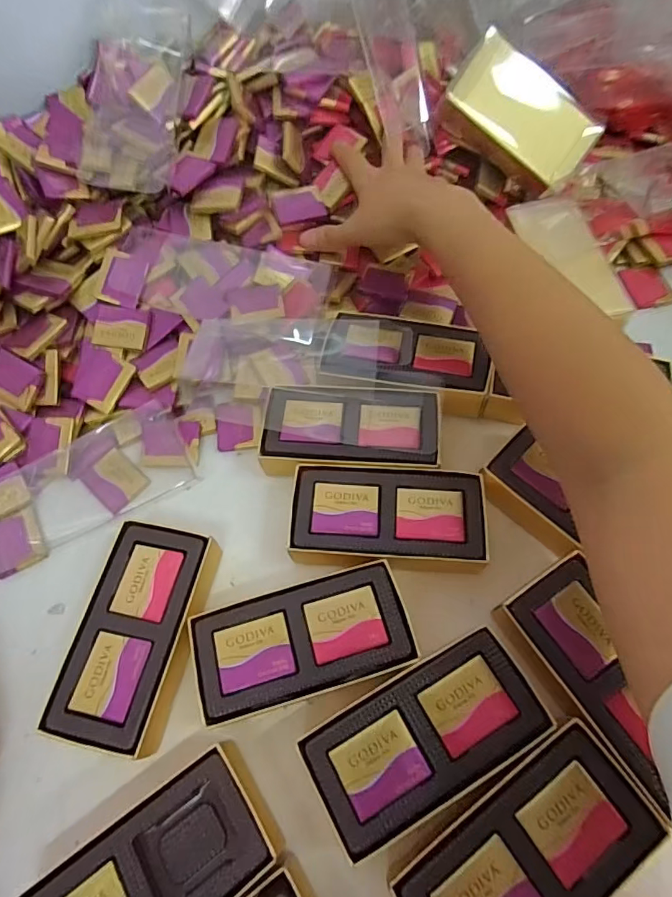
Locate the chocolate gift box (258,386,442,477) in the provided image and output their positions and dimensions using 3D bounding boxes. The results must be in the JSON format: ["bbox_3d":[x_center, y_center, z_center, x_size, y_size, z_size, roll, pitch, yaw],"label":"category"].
[{"bbox_3d":[0.010,-0.008,0.328,0.113,0.031,0.061,2,63,4],"label":"chocolate gift box"}]

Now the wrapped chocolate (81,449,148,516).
[{"bbox_3d":[-0.153,0.022,0.338,0.038,0.004,0.032,36,70,20],"label":"wrapped chocolate"}]

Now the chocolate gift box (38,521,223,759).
[{"bbox_3d":[-0.109,0.104,0.280,0.062,0.035,0.113,10,64,9],"label":"chocolate gift box"}]

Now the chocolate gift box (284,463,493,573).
[{"bbox_3d":[0.031,0.045,0.302,0.113,0.033,0.061,2,63,5],"label":"chocolate gift box"}]

